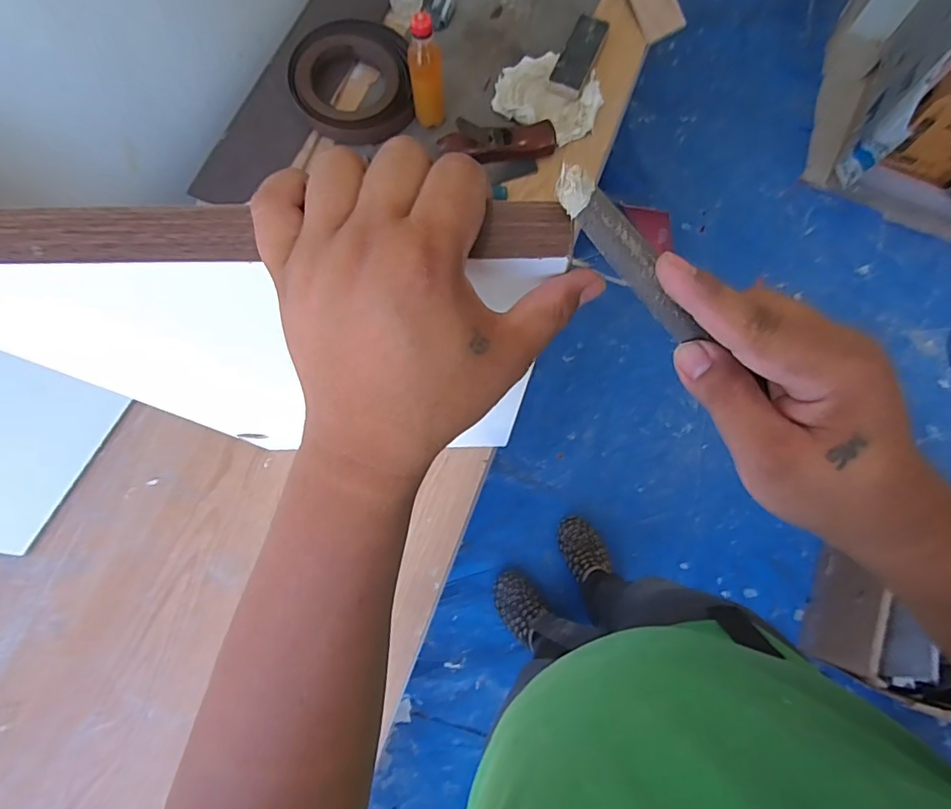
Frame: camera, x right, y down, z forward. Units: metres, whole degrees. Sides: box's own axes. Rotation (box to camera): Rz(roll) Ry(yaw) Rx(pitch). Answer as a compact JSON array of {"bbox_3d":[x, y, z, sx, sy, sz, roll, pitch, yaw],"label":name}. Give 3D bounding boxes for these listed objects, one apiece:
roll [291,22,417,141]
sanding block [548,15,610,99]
[{"bbox_3d":[-0.206,-0.549,0.858,0.203,0.045,0.210,-7,77,-1],"label":"roll"},{"bbox_3d":[0.181,-0.605,0.889,0.059,0.026,0.168,23,78,6],"label":"sanding block"}]

